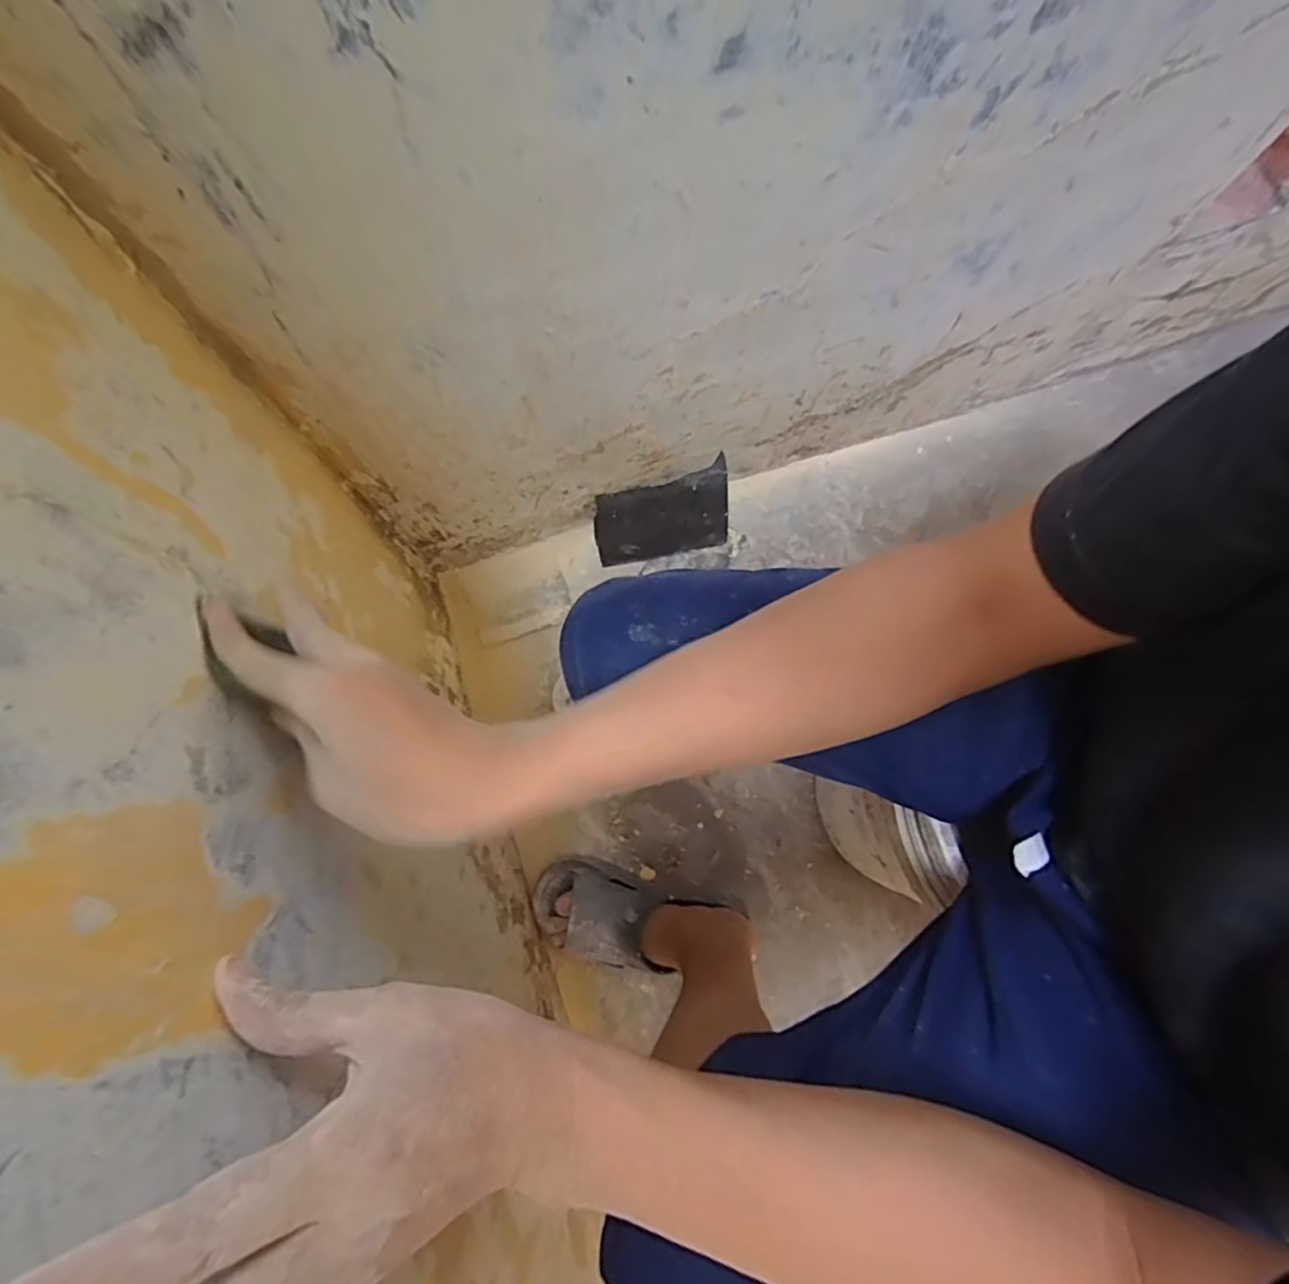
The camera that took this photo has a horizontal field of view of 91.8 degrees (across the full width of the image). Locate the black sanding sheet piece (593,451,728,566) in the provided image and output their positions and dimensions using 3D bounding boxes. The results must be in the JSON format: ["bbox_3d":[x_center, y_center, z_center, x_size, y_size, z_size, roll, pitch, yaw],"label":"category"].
[{"bbox_3d":[0.025,-0.174,0.878,0.189,0.124,0.015,-12,45,-2],"label":"black sanding sheet piece"}]

